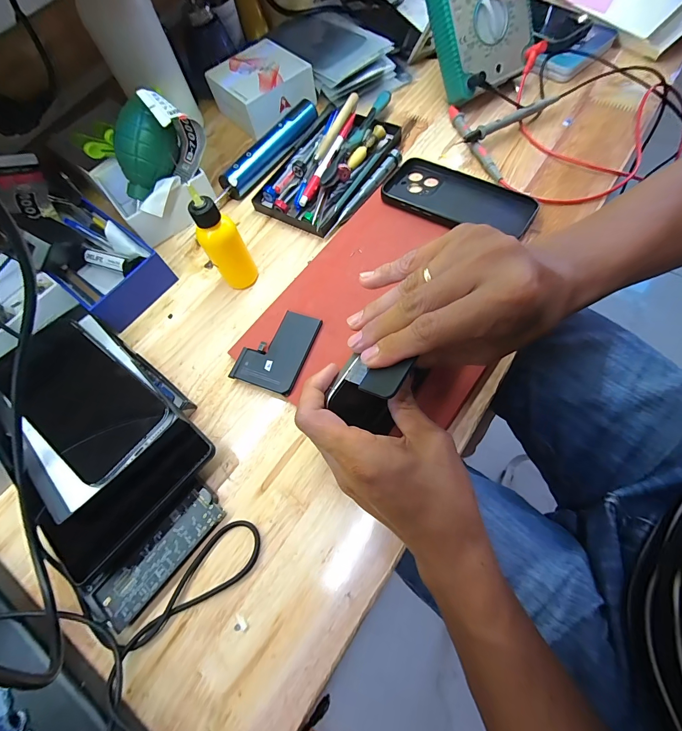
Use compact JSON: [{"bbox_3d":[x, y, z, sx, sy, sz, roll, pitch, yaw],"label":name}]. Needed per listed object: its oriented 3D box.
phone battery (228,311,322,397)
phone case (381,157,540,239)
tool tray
[{"bbox_3d":[-0.058,-0.016,0.309,0.057,0.004,0.076,19,71,10],"label":"phone battery"},{"bbox_3d":[0.119,-0.171,0.357,0.149,0.012,0.076,27,72,13],"label":"phone case"},{"bbox_3d":[-0.015,-0.234,0.394,0.111,0.033,0.178,30,73,14],"label":"tool tray"}]

